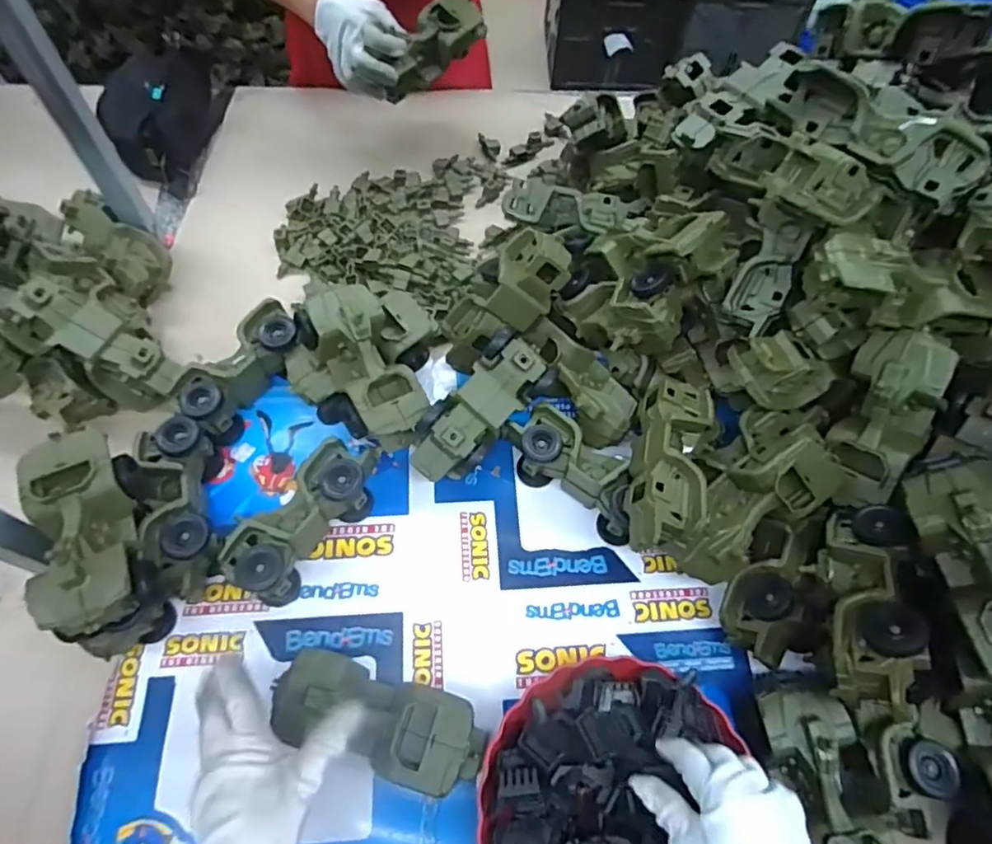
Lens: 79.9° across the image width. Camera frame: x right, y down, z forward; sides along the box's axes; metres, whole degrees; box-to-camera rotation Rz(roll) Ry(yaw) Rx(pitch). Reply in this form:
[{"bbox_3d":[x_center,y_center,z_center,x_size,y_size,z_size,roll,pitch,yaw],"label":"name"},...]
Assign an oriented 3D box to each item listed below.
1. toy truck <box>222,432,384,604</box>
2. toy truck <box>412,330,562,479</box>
[{"bbox_3d":[-0.195,0.099,0.625,0.064,0.077,0.184,33,65,14],"label":"toy truck"},{"bbox_3d":[-0.019,-0.014,0.659,0.093,0.068,0.185,41,87,17],"label":"toy truck"}]

